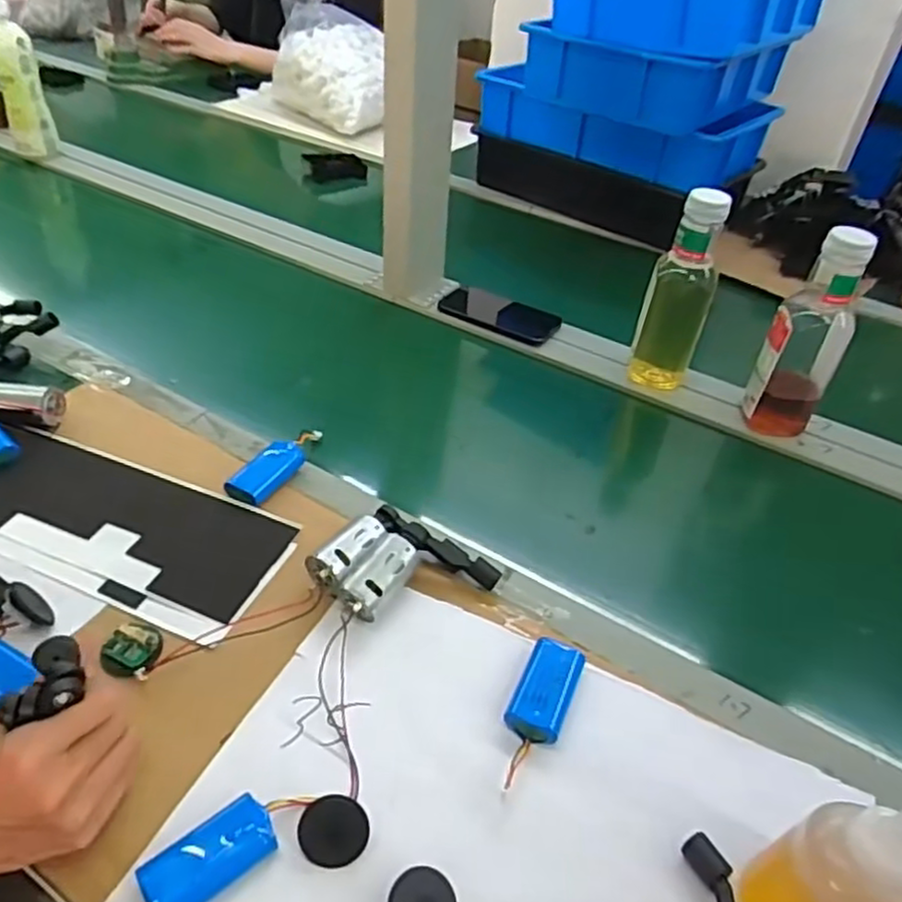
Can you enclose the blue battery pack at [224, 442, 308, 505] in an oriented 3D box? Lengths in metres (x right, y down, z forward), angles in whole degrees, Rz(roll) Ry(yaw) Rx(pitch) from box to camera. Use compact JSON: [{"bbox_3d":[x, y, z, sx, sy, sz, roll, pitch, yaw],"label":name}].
[{"bbox_3d":[-0.159,0.018,0.610,0.038,0.019,0.067,21,43,17],"label":"blue battery pack"}]

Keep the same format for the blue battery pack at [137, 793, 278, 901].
[{"bbox_3d":[-0.130,0.219,0.380,0.067,0.020,0.036,-26,50,-32],"label":"blue battery pack"}]

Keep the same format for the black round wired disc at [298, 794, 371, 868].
[{"bbox_3d":[-0.065,0.213,0.397,0.038,0.013,0.034,2,66,-6],"label":"black round wired disc"}]

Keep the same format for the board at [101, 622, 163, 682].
[{"bbox_3d":[-0.217,0.134,0.477,0.037,0.012,0.036,8,40,3],"label":"board"}]

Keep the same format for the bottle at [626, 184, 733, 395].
[{"bbox_3d":[0.233,-0.154,0.728,0.064,0.208,0.048,21,43,17],"label":"bottle"}]

